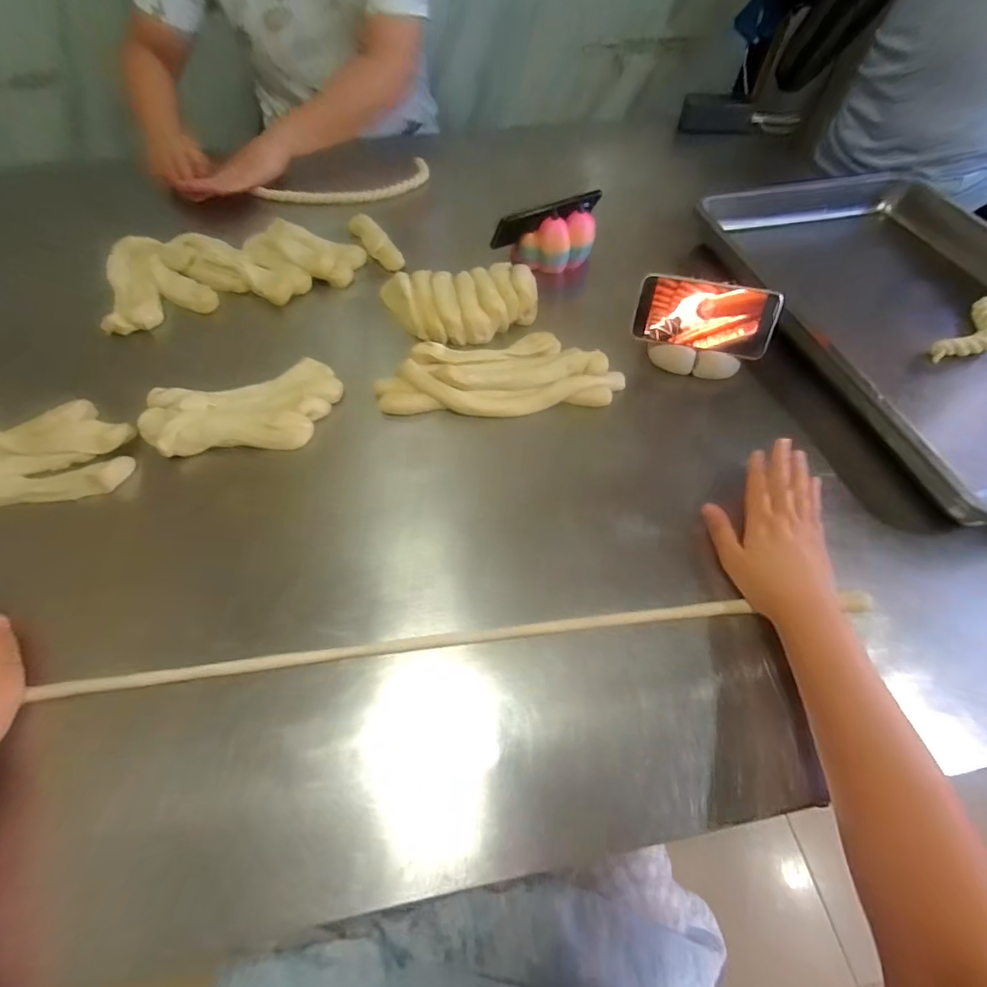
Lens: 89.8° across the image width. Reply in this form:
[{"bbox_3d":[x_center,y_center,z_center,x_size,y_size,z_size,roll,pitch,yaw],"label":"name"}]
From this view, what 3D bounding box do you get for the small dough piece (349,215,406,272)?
[{"bbox_3d":[-0.175,-0.372,0.734,0.034,0.033,0.134,-26,61,-16],"label":"small dough piece"}]

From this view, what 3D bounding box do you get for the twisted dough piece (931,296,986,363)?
[{"bbox_3d":[0.623,-0.213,0.633,0.190,0.020,0.054,-31,63,-19],"label":"twisted dough piece"}]

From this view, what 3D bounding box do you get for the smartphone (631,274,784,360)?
[{"bbox_3d":[0.248,-0.208,0.583,0.154,0.074,0.009,13,24,8],"label":"smartphone"}]

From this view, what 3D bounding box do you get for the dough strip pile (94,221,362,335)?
[{"bbox_3d":[-0.350,-0.310,0.686,0.318,0.038,0.159,-17,59,-11],"label":"dough strip pile"}]

